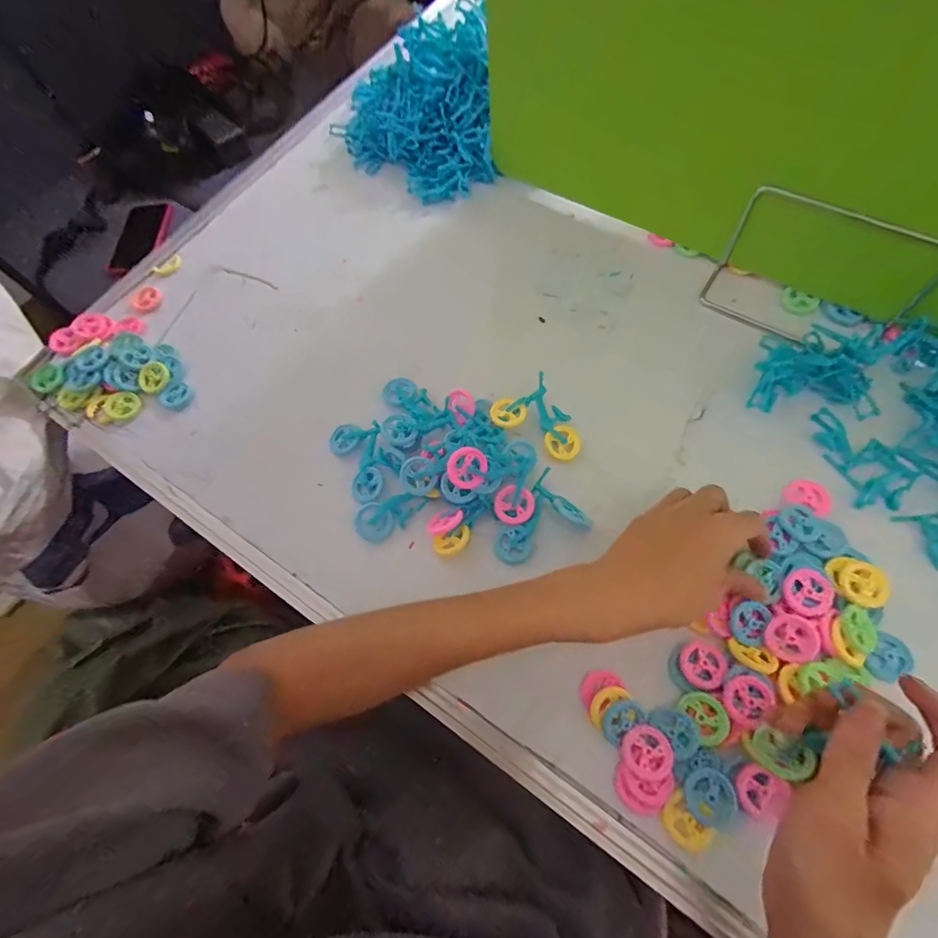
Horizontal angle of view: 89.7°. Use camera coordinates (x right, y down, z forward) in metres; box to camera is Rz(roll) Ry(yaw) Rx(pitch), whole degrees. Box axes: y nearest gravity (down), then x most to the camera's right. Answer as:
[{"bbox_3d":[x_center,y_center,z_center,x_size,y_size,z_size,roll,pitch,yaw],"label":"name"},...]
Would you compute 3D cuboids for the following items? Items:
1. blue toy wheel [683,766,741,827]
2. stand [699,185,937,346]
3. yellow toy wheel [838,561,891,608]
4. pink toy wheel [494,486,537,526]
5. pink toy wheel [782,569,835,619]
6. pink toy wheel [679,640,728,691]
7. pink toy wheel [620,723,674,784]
[{"bbox_3d":[0.147,0.199,0.285,0.029,0.007,0.030,-2,66,5],"label":"blue toy wheel"},{"bbox_3d":[0.290,-0.158,0.392,0.158,0.080,0.070,28,72,17],"label":"stand"},{"bbox_3d":[0.266,0.078,0.318,0.026,0.009,0.029,-12,66,1],"label":"yellow toy wheel"},{"bbox_3d":[0.035,0.028,0.358,0.030,0.004,0.029,0,97,-2],"label":"pink toy wheel"},{"bbox_3d":[0.228,0.084,0.317,0.030,0.006,0.032,-2,66,5],"label":"pink toy wheel"},{"bbox_3d":[0.156,0.130,0.314,0.029,0.007,0.028,-2,66,5],"label":"pink toy wheel"},{"bbox_3d":[0.111,0.178,0.295,0.030,0.006,0.031,-2,66,5],"label":"pink toy wheel"}]

